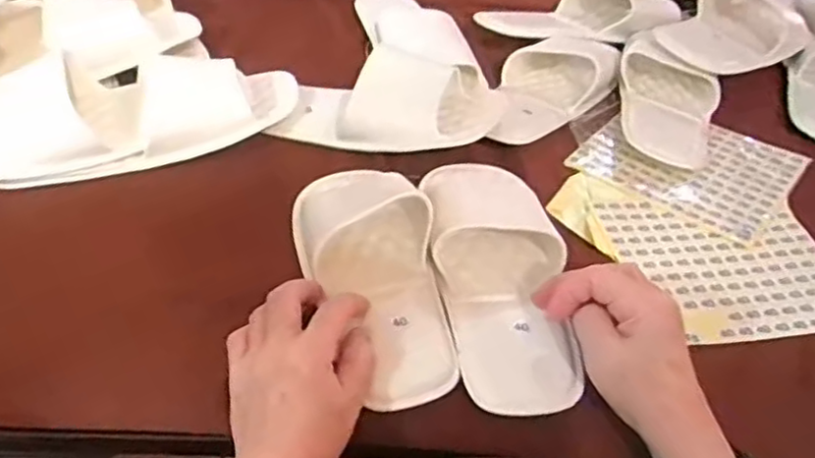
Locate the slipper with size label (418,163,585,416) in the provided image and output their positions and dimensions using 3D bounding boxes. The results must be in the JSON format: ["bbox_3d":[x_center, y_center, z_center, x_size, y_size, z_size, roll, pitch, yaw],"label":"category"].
[{"bbox_3d":[0.067,0.025,0.501,0.091,0.037,0.234,-1,45,-5],"label":"slipper with size label"}]

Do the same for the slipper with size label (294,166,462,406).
[{"bbox_3d":[-0.020,0.023,0.495,0.098,0.044,0.224,-12,49,-16],"label":"slipper with size label"}]

